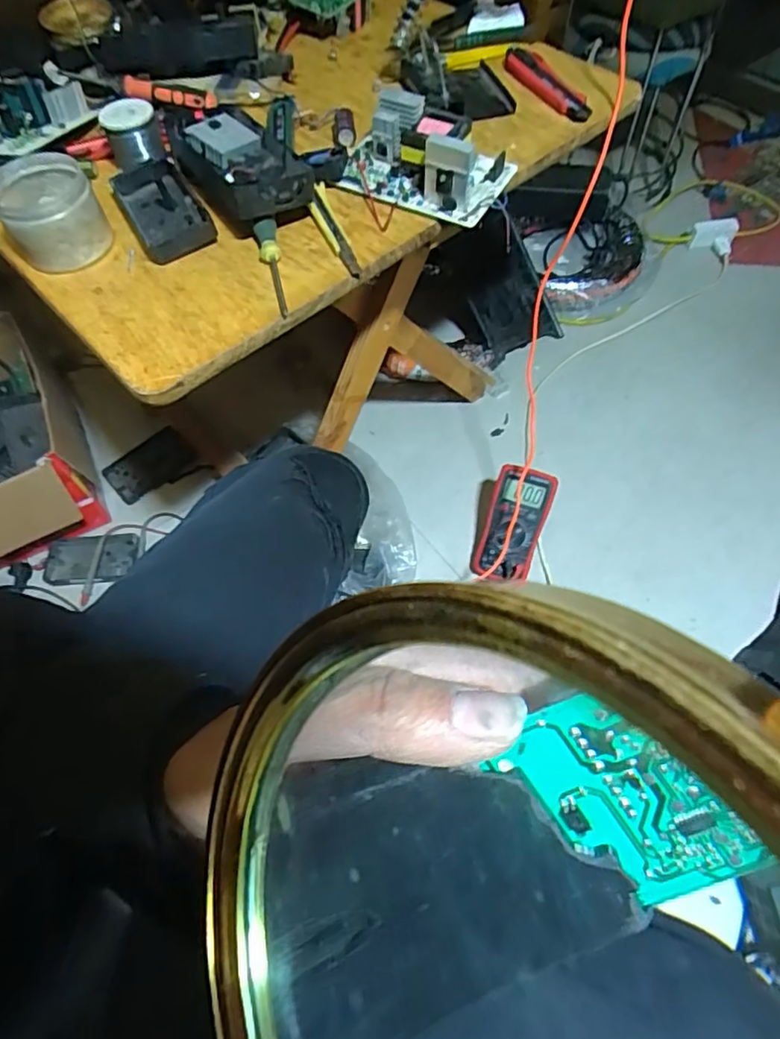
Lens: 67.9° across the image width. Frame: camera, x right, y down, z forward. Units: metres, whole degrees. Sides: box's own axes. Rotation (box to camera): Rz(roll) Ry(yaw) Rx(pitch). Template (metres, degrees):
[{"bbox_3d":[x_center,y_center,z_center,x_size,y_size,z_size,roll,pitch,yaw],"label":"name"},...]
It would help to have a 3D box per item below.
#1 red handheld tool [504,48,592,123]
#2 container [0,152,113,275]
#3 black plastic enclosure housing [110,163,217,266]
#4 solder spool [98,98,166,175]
[{"bbox_3d":[0.174,-0.495,0.656,0.029,0.021,0.154,-24,62,-10],"label":"red handheld tool"},{"bbox_3d":[-0.306,-0.277,0.528,0.079,0.065,0.085,-1,60,2],"label":"container"},{"bbox_3d":[-0.224,-0.300,0.561,0.064,0.029,0.141,-30,63,-13],"label":"black plastic enclosure housing"},{"bbox_3d":[-0.257,-0.387,0.583,0.054,0.043,0.054,-22,62,-9],"label":"solder spool"}]

